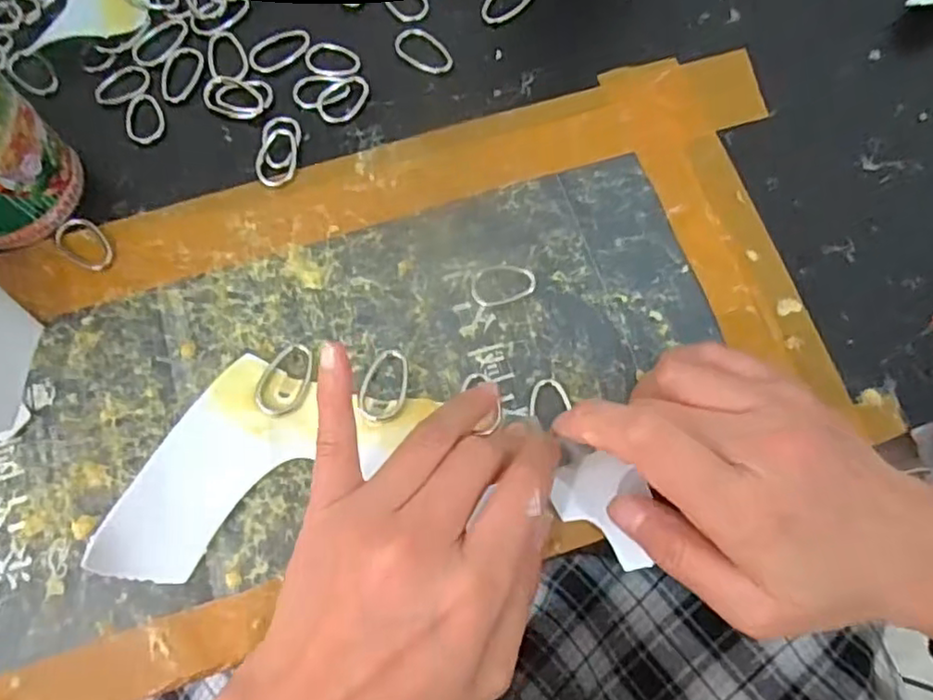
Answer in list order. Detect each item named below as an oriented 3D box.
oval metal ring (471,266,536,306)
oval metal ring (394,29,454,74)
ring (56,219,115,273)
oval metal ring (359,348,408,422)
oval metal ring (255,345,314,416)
[{"bbox_3d":[0.017,-0.030,0.302,0.029,0.004,0.018,-8,72,-1],"label":"oval metal ring"},{"bbox_3d":[-0.022,-0.156,0.348,0.035,0.004,0.019,35,76,12],"label":"oval metal ring"},{"bbox_3d":[-0.181,-0.050,0.317,0.032,0.004,0.019,39,77,13],"label":"ring"},{"bbox_3d":[-0.035,0.015,0.289,0.020,0.004,0.032,3,66,2],"label":"oval metal ring"},{"bbox_3d":[-0.078,0.013,0.289,0.020,0.004,0.034,21,64,-4],"label":"oval metal ring"}]

